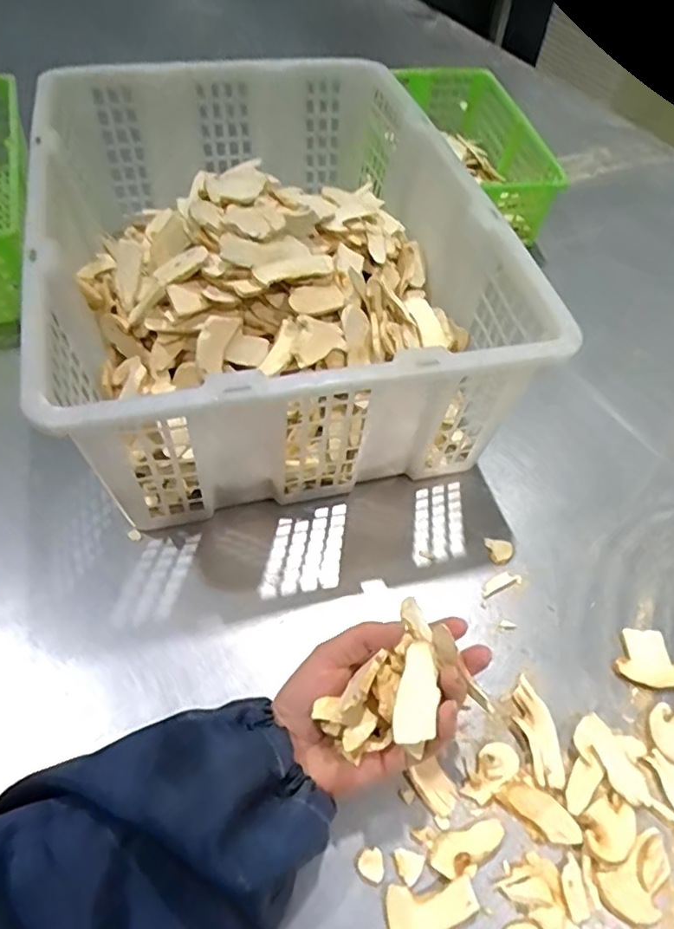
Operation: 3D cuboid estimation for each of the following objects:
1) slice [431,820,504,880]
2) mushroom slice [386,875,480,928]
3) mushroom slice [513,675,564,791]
[{"bbox_3d":[0.078,0.227,0.350,0.046,0.004,0.022,-9,55,-11],"label":"slice"},{"bbox_3d":[0.053,0.248,0.331,0.049,0.008,0.031,-11,56,-12],"label":"mushroom slice"},{"bbox_3d":[0.131,0.174,0.390,0.021,0.012,0.066,-1,54,-6],"label":"mushroom slice"}]

